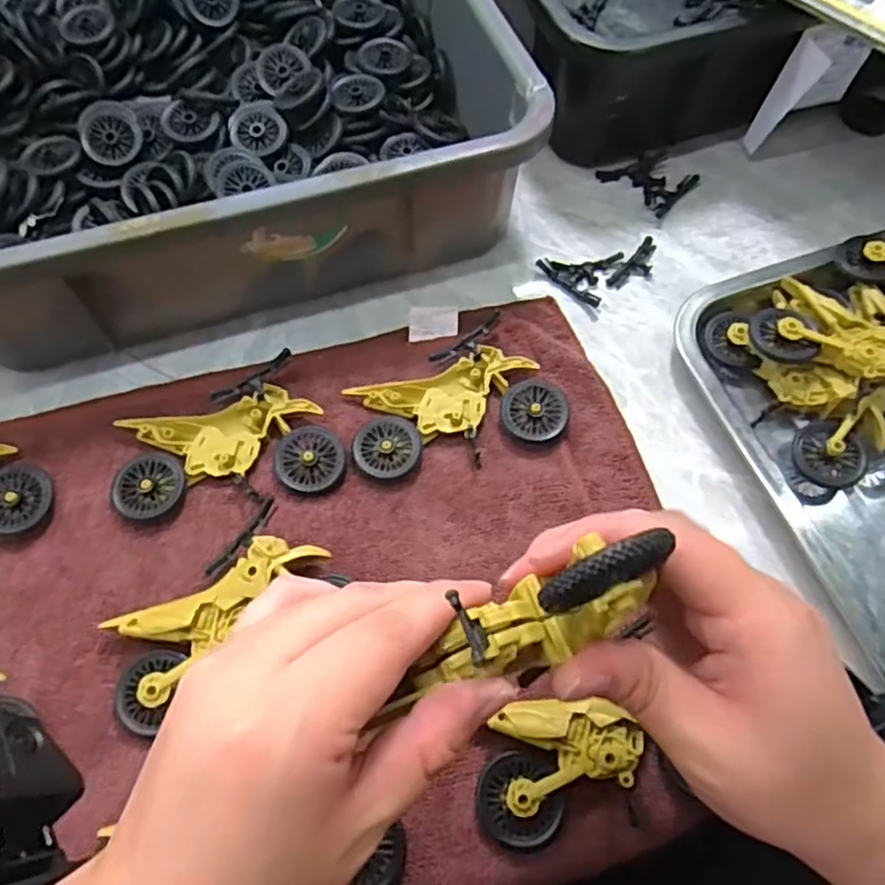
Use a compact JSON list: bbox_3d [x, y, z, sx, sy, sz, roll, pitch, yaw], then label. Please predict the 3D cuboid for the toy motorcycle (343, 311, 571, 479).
[{"bbox_3d":[0.005,-0.017,0.382,0.110,0.015,0.078,-27,68,-14],"label":"toy motorcycle"}]

